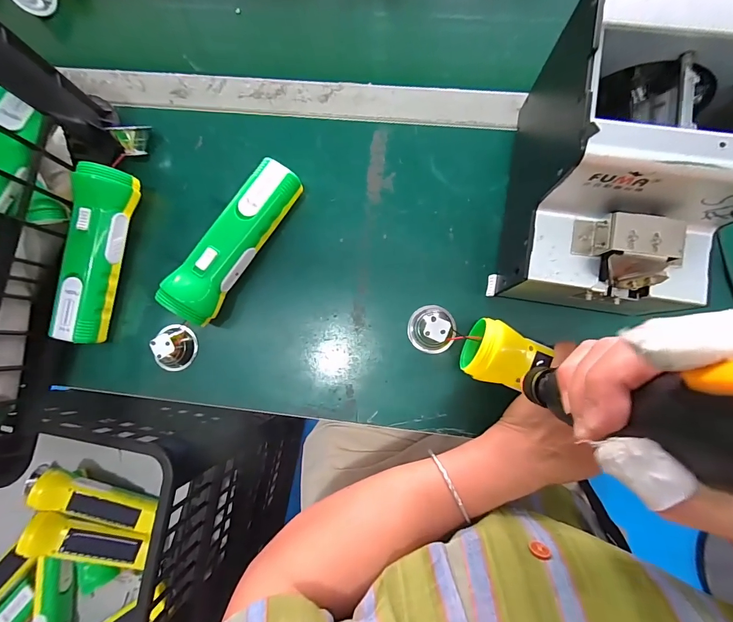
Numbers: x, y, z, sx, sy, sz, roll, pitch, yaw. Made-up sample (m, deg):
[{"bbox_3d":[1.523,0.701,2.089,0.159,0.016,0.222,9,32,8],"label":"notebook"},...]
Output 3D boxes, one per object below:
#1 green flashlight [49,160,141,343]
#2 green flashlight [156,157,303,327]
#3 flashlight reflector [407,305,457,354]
[{"bbox_3d":[-0.258,-0.053,0.340,0.044,0.048,0.165,12,86,6],"label":"green flashlight"},{"bbox_3d":[-0.122,-0.065,0.332,0.042,0.051,0.160,33,89,7],"label":"green flashlight"},{"bbox_3d":[0.059,0.015,0.322,0.043,0.027,0.041,0,85,5],"label":"flashlight reflector"}]

